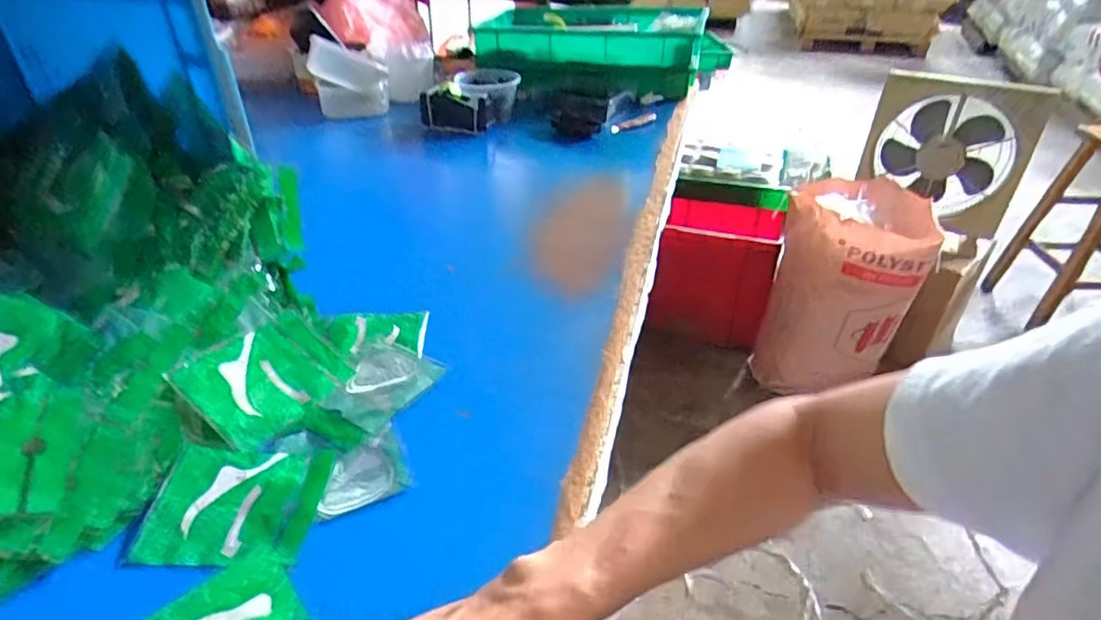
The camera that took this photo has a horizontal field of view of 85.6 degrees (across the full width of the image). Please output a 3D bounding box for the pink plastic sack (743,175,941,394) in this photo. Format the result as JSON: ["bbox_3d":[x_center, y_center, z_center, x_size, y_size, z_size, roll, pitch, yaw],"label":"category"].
[{"bbox_3d":[0.712,-0.033,1.494,0.326,0.500,0.209,19,40,24],"label":"pink plastic sack"}]

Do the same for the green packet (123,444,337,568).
[{"bbox_3d":[-0.251,0.153,0.477,0.125,0.021,0.101,1,34,0],"label":"green packet"}]

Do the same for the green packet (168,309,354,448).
[{"bbox_3d":[-0.270,0.063,0.571,0.111,0.008,0.132,40,43,7],"label":"green packet"}]

